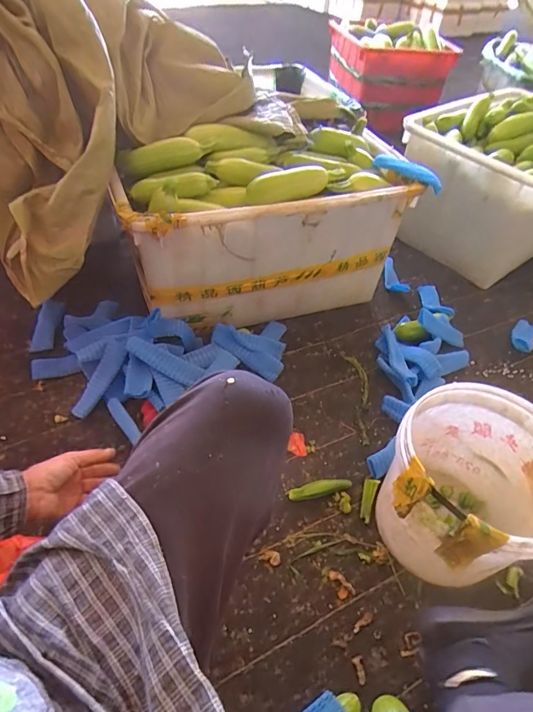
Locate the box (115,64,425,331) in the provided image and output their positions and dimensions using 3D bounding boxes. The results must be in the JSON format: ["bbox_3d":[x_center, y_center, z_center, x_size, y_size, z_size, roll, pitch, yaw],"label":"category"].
[{"bbox_3d":[-0.028,-0.331,1.058,0.612,0.405,0.338,-13,50,-16],"label":"box"}]

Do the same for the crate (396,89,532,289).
[{"bbox_3d":[0.744,-0.543,1.364,0.574,0.377,0.457,-25,54,-25],"label":"crate"}]

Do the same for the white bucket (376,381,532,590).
[{"bbox_3d":[0.320,0.227,0.709,0.244,0.256,0.262,2,47,-3],"label":"white bucket"}]

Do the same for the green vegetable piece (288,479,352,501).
[{"bbox_3d":[0.103,0.253,0.814,0.123,0.027,0.028,-11,49,-14],"label":"green vegetable piece"}]

